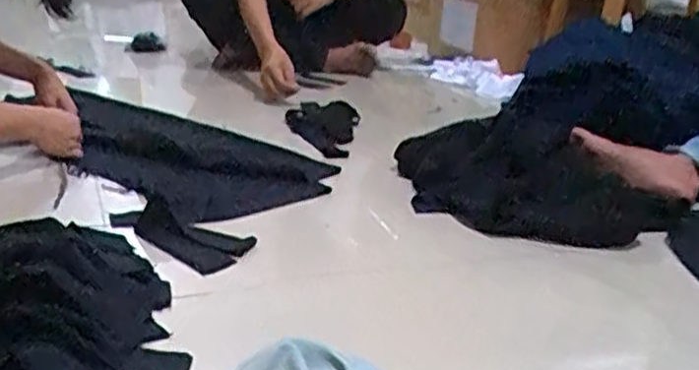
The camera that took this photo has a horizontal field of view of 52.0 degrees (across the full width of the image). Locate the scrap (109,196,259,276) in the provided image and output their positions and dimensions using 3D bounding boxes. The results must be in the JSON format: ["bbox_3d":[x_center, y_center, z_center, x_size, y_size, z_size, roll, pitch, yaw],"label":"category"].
[{"bbox_3d":[-0.224,0.068,0.985,0.199,0.043,0.085,14,22,25],"label":"scrap"}]

